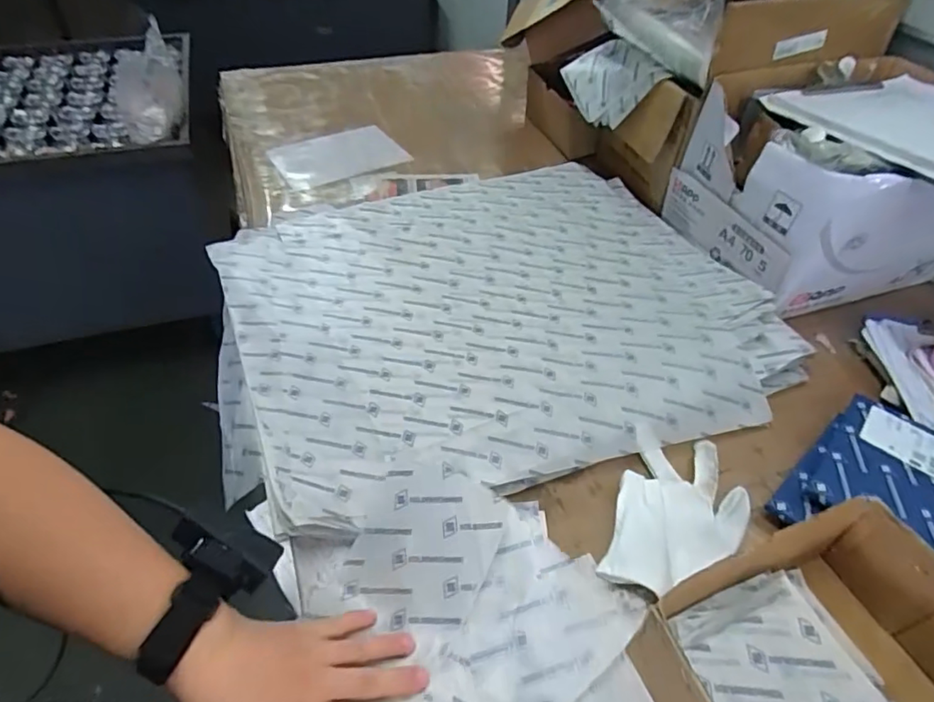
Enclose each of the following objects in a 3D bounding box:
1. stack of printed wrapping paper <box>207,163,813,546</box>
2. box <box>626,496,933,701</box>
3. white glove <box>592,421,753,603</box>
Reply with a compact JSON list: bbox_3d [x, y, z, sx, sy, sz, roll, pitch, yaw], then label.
[{"bbox_3d":[0.021,-0.065,0.674,0.614,0.038,0.500,-12,50,-14],"label":"stack of printed wrapping paper"},{"bbox_3d":[0.242,0.213,0.379,0.201,0.091,0.149,-16,51,-17],"label":"box"},{"bbox_3d":[0.193,0.143,0.499,0.109,0.018,0.168,19,50,13],"label":"white glove"}]

